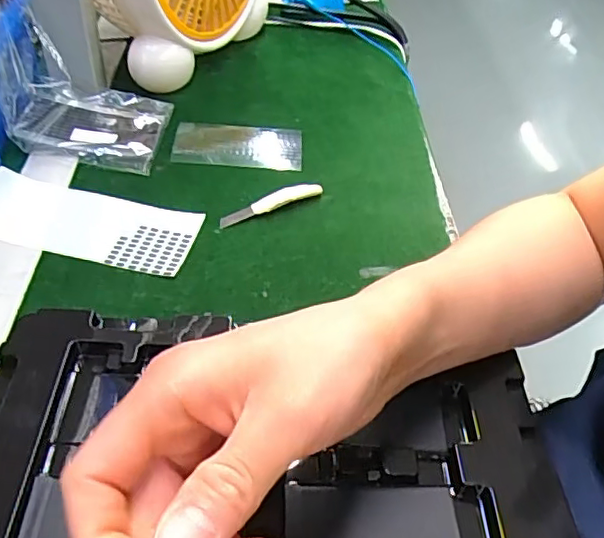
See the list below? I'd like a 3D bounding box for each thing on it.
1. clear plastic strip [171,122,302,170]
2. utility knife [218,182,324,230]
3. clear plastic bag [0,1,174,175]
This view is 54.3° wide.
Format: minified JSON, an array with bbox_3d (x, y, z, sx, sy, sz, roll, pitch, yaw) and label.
[{"bbox_3d":[-0.055,-0.107,0.513,0.108,0.011,0.063,5,46,-2],"label":"clear plastic strip"},{"bbox_3d":[-0.023,-0.052,0.454,0.084,0.013,0.013,-18,50,-22],"label":"utility knife"},{"bbox_3d":[-0.171,-0.145,0.468,0.114,0.093,0.089,4,46,-3],"label":"clear plastic bag"}]

